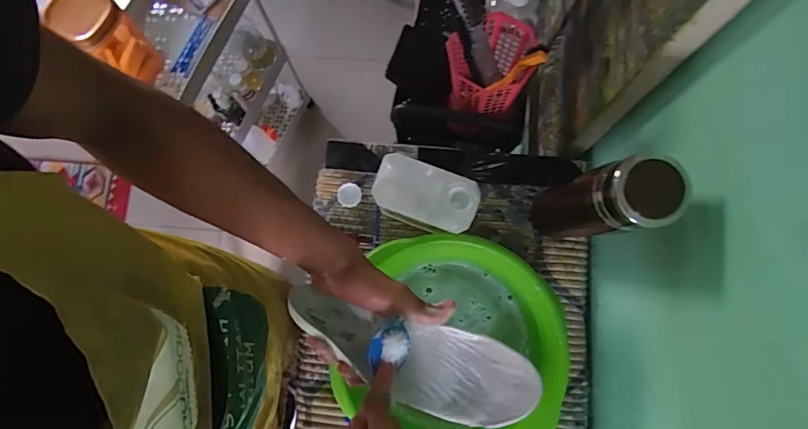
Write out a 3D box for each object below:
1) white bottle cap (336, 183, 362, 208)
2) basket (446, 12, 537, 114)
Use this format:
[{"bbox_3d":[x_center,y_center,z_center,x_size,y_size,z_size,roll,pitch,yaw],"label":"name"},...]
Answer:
[{"bbox_3d":[-0.081,-0.029,0.680,0.036,0.007,0.034,0,79,1],"label":"white bottle cap"},{"bbox_3d":[0.110,-0.197,0.612,0.107,0.079,0.105,0,79,1],"label":"basket"}]

